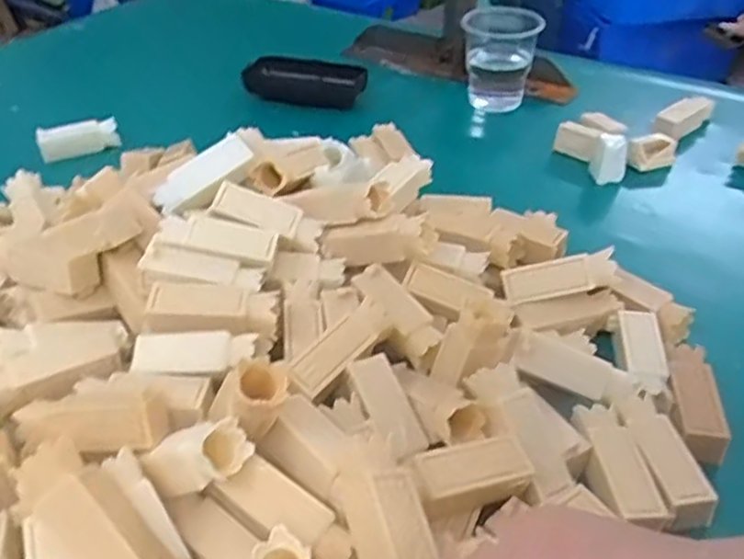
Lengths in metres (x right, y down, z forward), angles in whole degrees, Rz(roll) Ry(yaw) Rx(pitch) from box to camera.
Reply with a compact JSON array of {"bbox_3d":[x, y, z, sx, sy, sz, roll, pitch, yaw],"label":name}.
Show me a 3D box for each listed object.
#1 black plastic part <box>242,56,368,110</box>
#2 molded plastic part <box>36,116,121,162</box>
[{"bbox_3d":[-0.065,-0.185,0.668,0.120,0.032,0.034,10,40,15],"label":"black plastic part"},{"bbox_3d":[-0.239,-0.115,0.578,0.061,0.025,0.011,-17,41,-19],"label":"molded plastic part"}]

